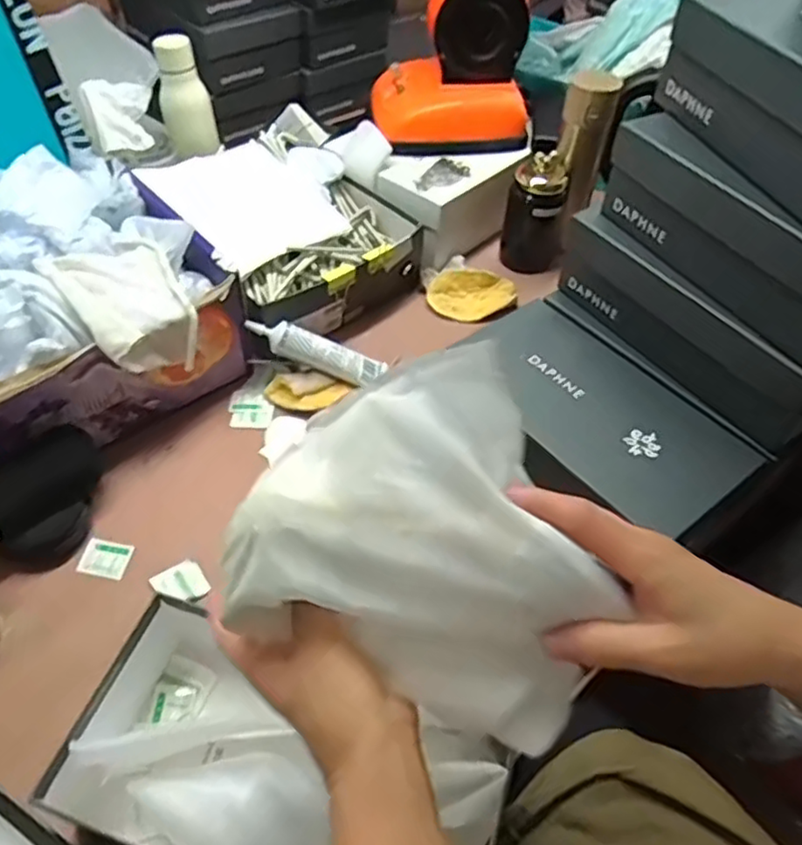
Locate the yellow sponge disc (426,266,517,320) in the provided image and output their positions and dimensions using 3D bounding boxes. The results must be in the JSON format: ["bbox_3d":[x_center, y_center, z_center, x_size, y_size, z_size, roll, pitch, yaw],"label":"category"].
[{"bbox_3d":[0.093,-0.170,0.882,0.111,0.033,0.074,9,50,5],"label":"yellow sponge disc"}]

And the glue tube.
[{"bbox_3d":[-0.092,-0.080,0.766,0.166,0.023,0.046,20,46,-20],"label":"glue tube"}]

